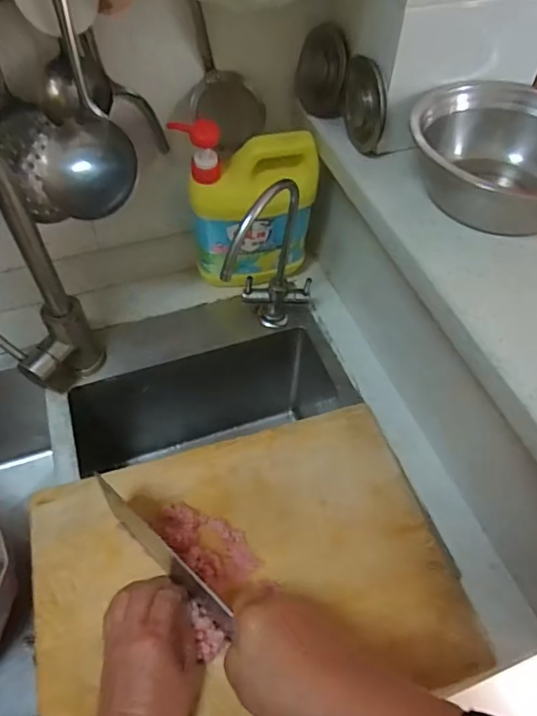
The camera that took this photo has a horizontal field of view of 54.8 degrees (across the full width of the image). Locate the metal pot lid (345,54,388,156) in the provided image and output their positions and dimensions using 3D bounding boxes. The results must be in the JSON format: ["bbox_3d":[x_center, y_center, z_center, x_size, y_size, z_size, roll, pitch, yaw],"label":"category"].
[{"bbox_3d":[0.093,-0.247,0.499,0.018,0.078,0.075,-9,54,-8],"label":"metal pot lid"}]

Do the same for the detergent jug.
[{"bbox_3d":[-0.018,-0.167,0.602,0.137,0.206,0.070,3,53,1],"label":"detergent jug"}]

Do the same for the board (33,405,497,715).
[{"bbox_3d":[-0.019,0.199,0.483,0.371,0.021,0.271,-14,55,-12],"label":"board"}]

